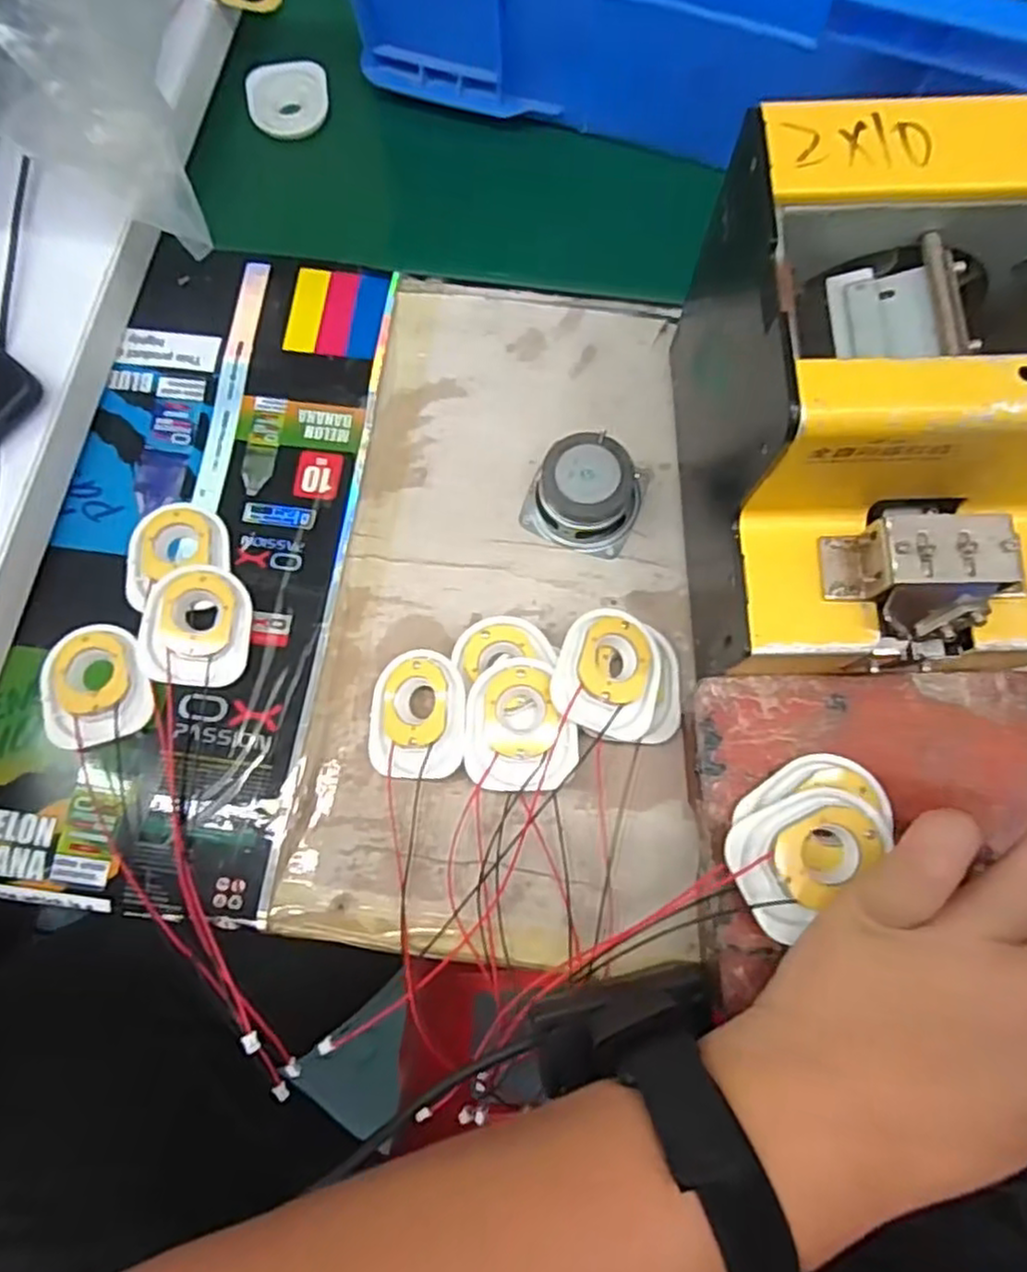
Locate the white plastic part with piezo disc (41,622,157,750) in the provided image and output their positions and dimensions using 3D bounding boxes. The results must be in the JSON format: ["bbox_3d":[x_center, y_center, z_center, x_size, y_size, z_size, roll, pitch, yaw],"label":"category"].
[{"bbox_3d":[-0.198,0.022,0.336,0.049,0.007,0.058,-18,76,-4],"label":"white plastic part with piezo disc"}]

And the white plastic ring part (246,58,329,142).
[{"bbox_3d":[-0.141,-0.339,0.447,0.050,0.015,0.050,0,75,1],"label":"white plastic ring part"}]

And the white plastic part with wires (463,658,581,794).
[{"bbox_3d":[0.004,0.039,0.313,0.049,0.017,0.057,3,75,2],"label":"white plastic part with wires"}]

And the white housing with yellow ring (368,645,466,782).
[{"bbox_3d":[-0.044,0.036,0.325,0.047,0.006,0.058,2,80,21],"label":"white housing with yellow ring"}]

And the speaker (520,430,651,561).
[{"bbox_3d":[0.036,-0.073,0.353,0.054,0.028,0.051,0,75,1],"label":"speaker"}]

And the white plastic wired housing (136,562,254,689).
[{"bbox_3d":[-0.153,-0.005,0.342,0.047,0.014,0.058,5,76,2],"label":"white plastic wired housing"}]

